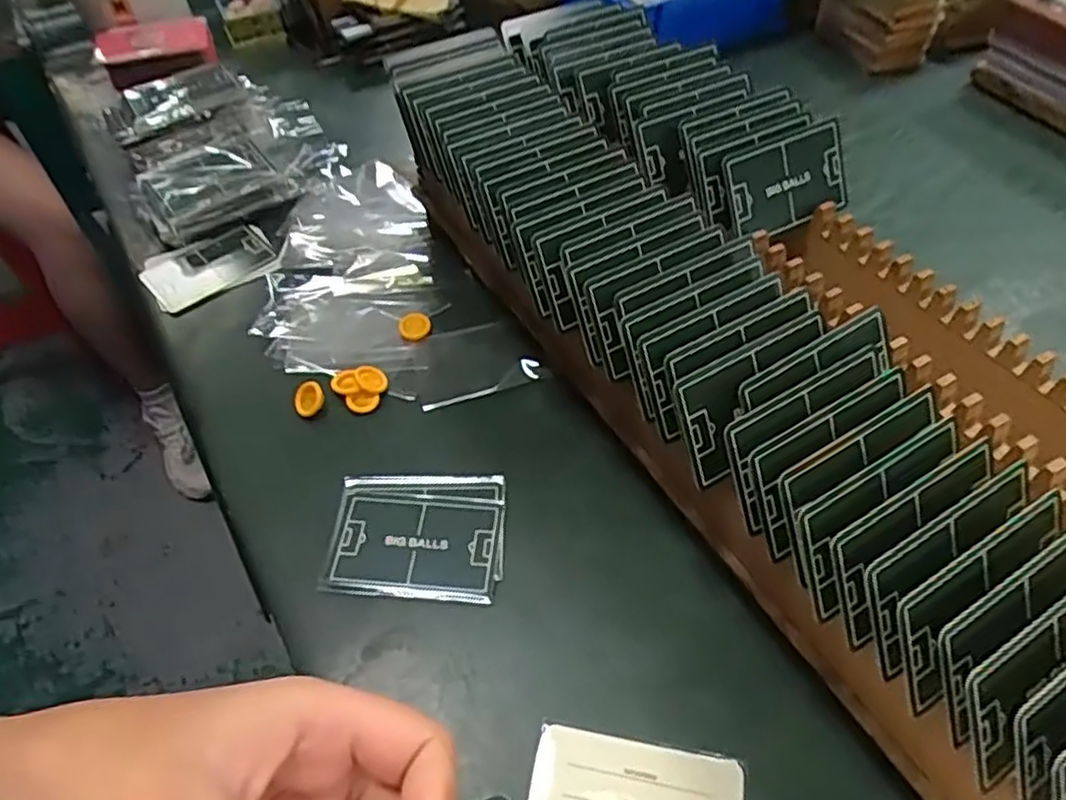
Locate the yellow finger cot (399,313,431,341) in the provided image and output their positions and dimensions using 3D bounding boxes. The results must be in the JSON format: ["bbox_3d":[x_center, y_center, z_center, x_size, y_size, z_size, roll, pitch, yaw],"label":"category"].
[{"bbox_3d":[-0.077,-0.049,0.471,0.020,0.008,0.023,-9,51,-4],"label":"yellow finger cot"}]

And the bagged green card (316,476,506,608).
[{"bbox_3d":[-0.059,0.070,0.374,0.089,0.005,0.072,0,51,2],"label":"bagged green card"}]

